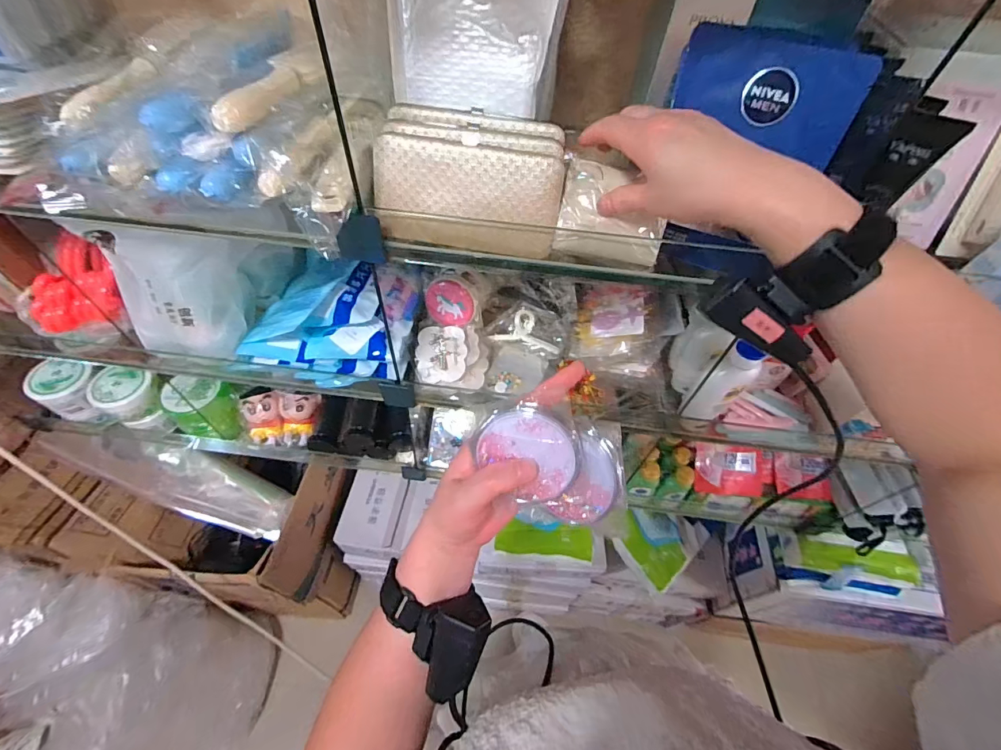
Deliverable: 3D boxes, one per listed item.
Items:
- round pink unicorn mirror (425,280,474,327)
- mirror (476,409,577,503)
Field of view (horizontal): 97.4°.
[{"bbox_3d":[-0.069,-0.100,0.601,0.066,0.064,0.012,18,34,11],"label":"round pink unicorn mirror"},{"bbox_3d":[0.019,0.052,0.290,0.065,0.059,0.011,54,18,-8],"label":"mirror"}]

